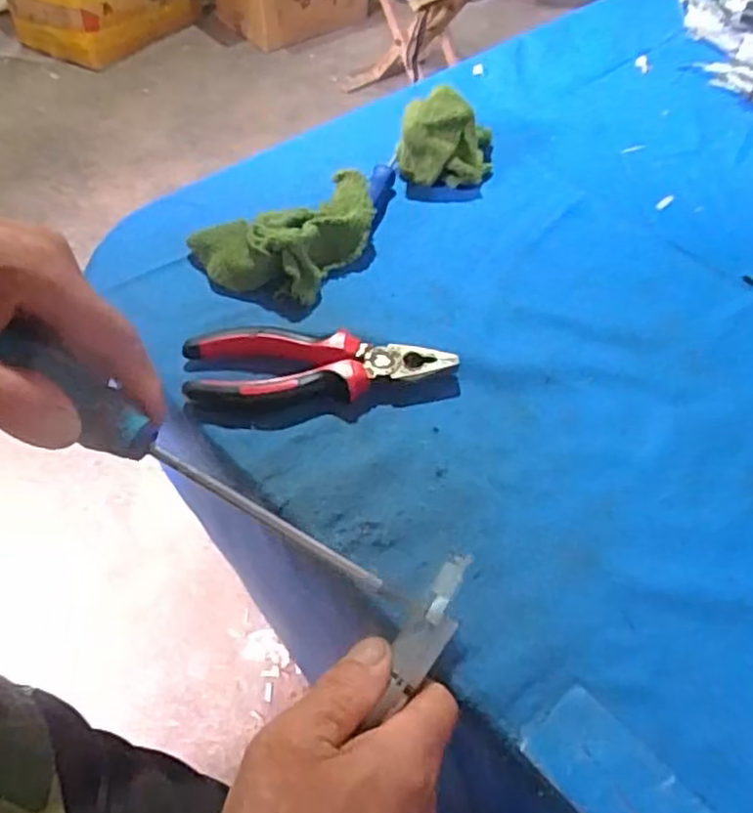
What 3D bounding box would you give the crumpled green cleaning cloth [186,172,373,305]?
[{"bbox_3d":[-0.055,-0.116,0.485,0.131,0.037,0.091,-24,57,-19],"label":"crumpled green cleaning cloth"}]

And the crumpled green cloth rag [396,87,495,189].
[{"bbox_3d":[0.056,-0.216,0.559,0.076,0.062,0.068,6,52,3],"label":"crumpled green cloth rag"}]

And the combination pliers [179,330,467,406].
[{"bbox_3d":[-0.035,-0.025,0.424,0.154,0.022,0.050,-2,52,-4],"label":"combination pliers"}]

